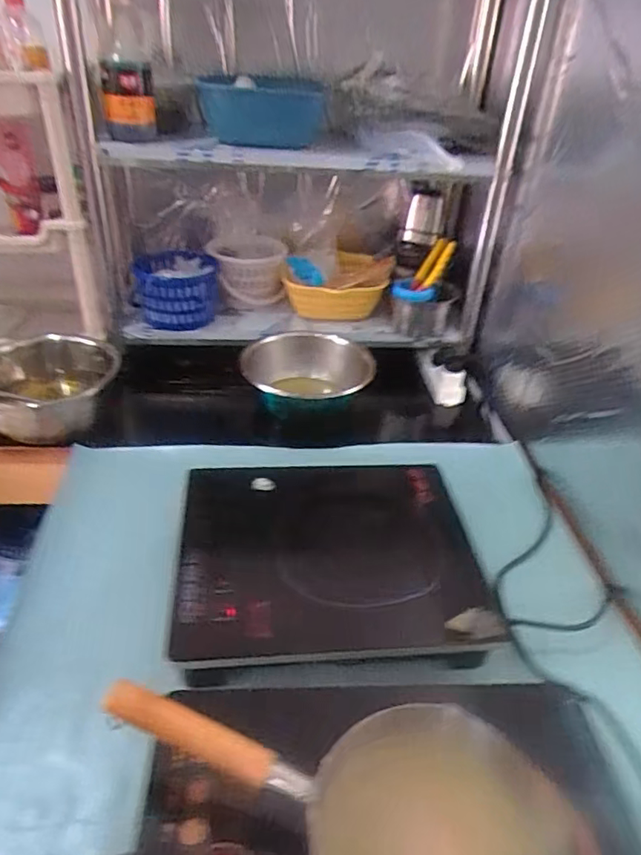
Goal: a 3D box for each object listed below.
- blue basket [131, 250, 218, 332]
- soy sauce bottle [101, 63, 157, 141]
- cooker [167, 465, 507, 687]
[{"bbox_3d":[-0.306,-0.286,1.225,0.180,0.112,0.150,-4,36,-11],"label":"blue basket"},{"bbox_3d":[-0.330,-0.563,1.000,0.084,0.109,0.069,-7,36,-15],"label":"soy sauce bottle"},{"bbox_3d":[0.009,0.172,0.767,0.372,0.050,0.334,-1,35,-7],"label":"cooker"}]

